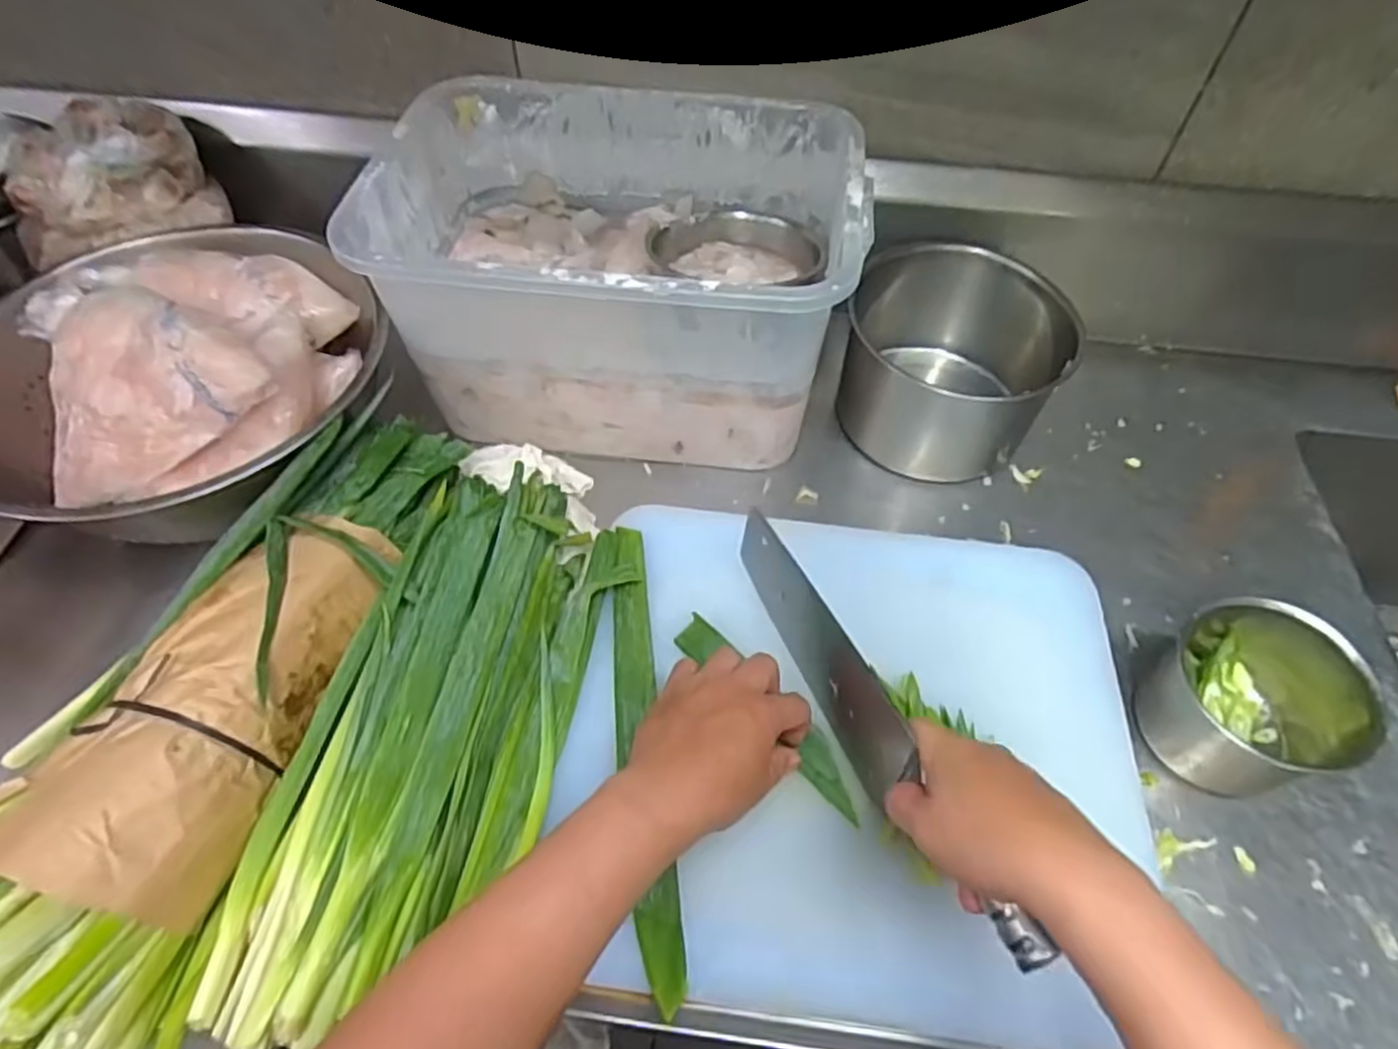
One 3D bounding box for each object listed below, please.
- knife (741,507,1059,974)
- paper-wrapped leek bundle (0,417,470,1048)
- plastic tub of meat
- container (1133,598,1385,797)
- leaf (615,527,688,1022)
[{"bbox_3d":[0.106,0.121,0.474,0.024,0.080,0.317,-19,50,-14],"label":"knife"},{"bbox_3d":[-0.303,0.101,0.474,0.119,0.096,0.428,12,55,7],"label":"paper-wrapped leek bundle"},{"bbox_3d":[-0.070,-0.218,0.664,0.375,0.202,0.279,6,55,3],"label":"plastic tub of meat"},{"bbox_3d":[0.388,0.118,0.514,0.118,0.096,0.111,1,55,-1],"label":"container"},{"bbox_3d":[-0.041,0.138,0.504,0.031,0.009,0.328,-6,55,-5],"label":"leaf"}]

